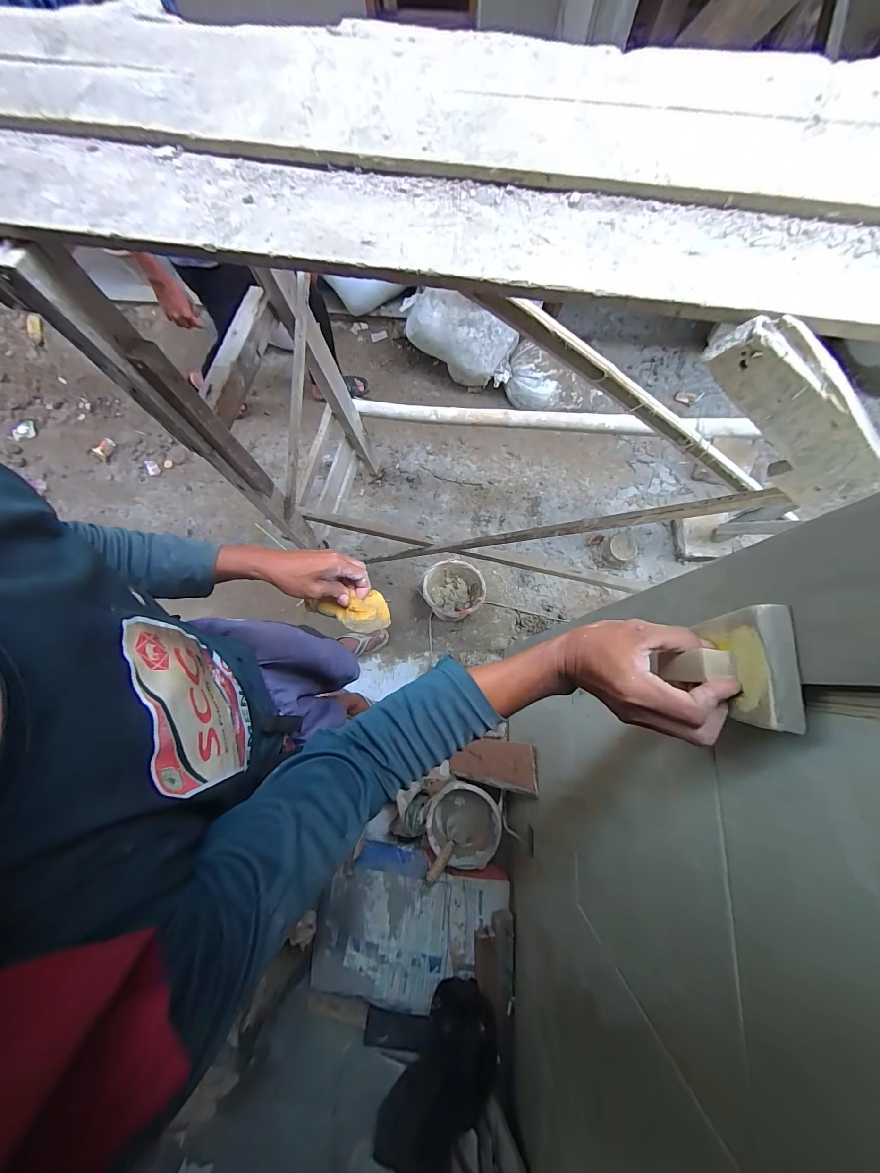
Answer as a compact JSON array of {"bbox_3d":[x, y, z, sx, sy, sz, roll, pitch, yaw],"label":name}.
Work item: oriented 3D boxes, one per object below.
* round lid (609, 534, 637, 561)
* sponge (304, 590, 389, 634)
[{"bbox_3d":[0.779,-0.165,1.586,0.100,0.017,0.122,-8,65,32],"label":"round lid"},{"bbox_3d":[-0.143,0.033,0.546,0.136,0.039,0.059,5,76,18],"label":"sponge"}]

